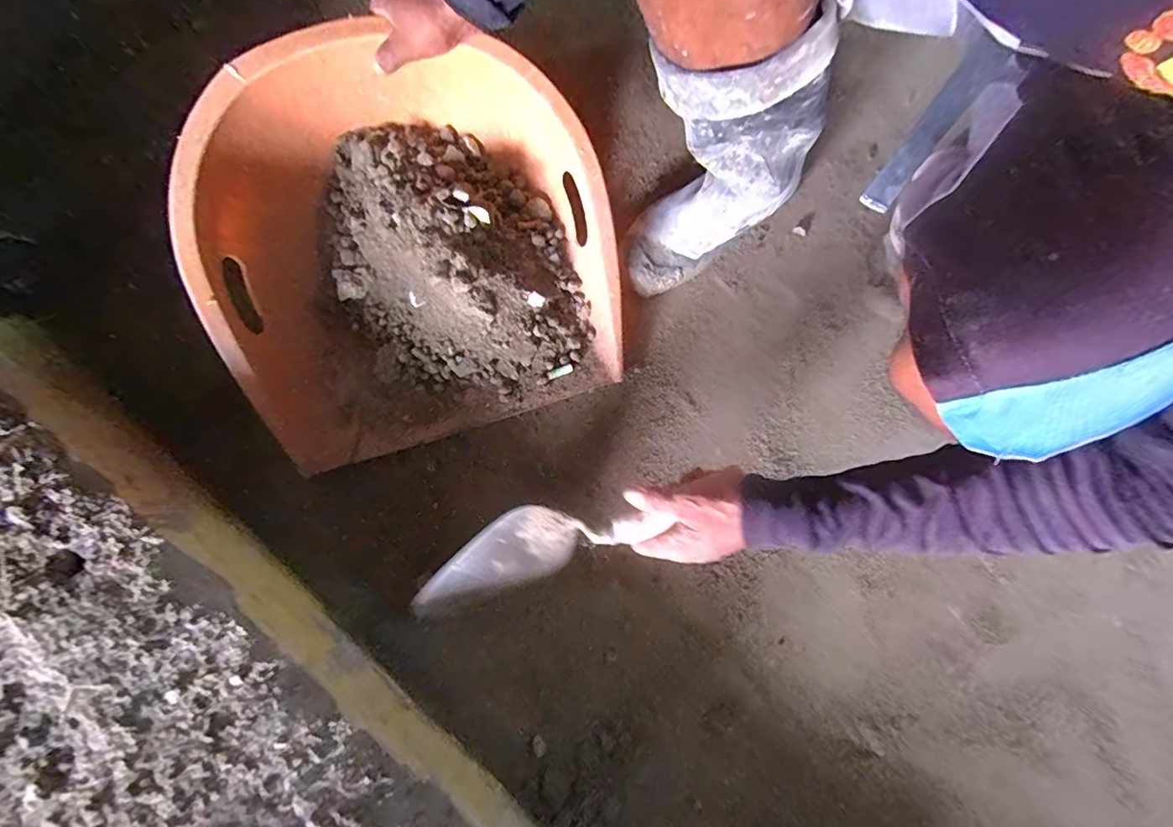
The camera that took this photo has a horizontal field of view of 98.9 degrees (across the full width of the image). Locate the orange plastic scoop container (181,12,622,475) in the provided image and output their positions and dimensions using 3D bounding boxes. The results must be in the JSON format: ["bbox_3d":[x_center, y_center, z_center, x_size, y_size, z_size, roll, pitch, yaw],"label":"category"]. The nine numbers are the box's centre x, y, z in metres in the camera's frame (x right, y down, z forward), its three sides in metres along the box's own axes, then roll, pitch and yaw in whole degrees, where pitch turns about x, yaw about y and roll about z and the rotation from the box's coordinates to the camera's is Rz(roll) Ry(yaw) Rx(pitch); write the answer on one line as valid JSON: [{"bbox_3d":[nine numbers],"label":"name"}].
[{"bbox_3d":[-0.187,-0.179,0.529,0.411,0.160,0.367,-19,78,-4],"label":"orange plastic scoop container"}]

